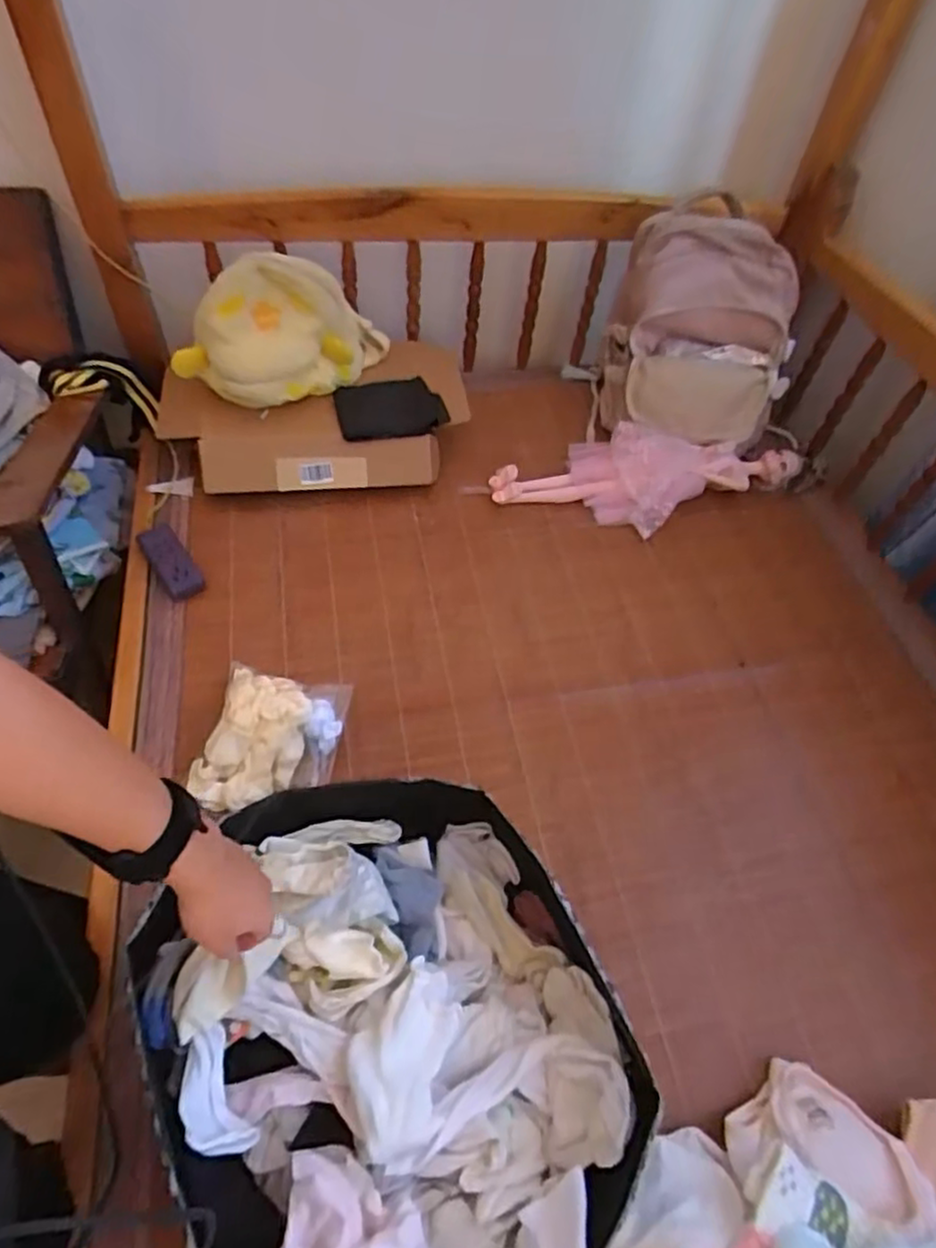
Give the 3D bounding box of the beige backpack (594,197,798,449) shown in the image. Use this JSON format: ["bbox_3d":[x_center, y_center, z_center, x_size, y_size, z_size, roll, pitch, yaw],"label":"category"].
[{"bbox_3d":[0.385,-0.462,1.139,0.320,0.349,0.169,21,55,10],"label":"beige backpack"}]

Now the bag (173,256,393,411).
[{"bbox_3d":[-0.277,-0.459,1.078,0.352,0.205,0.115,-24,60,-21],"label":"bag"}]

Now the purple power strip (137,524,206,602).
[{"bbox_3d":[-0.435,-0.091,1.005,0.052,0.019,0.136,-31,62,-24],"label":"purple power strip"}]

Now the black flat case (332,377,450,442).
[{"bbox_3d":[-0.127,-0.352,1.126,0.175,0.012,0.110,-8,71,-3],"label":"black flat case"}]

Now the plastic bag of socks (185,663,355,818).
[{"bbox_3d":[-0.241,0.143,0.832,0.152,0.048,0.178,12,54,3],"label":"plastic bag of socks"}]

